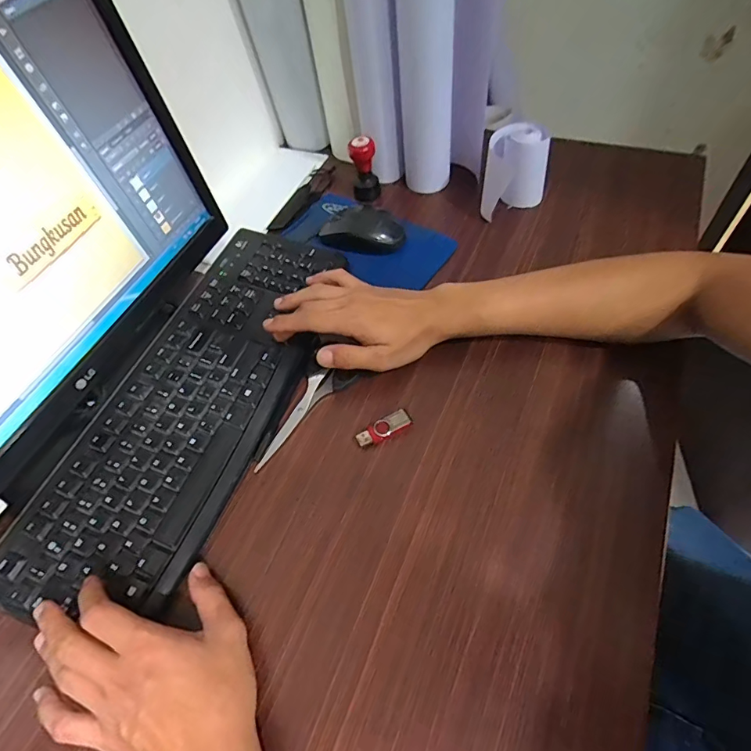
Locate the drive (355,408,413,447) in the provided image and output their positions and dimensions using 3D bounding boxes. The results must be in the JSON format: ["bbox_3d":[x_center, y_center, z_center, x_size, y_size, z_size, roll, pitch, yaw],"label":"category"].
[{"bbox_3d":[0.007,0.049,0.423,0.053,0.013,0.018,-23,62,-14],"label":"drive"}]

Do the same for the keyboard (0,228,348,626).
[{"bbox_3d":[-0.174,0.014,0.450,0.153,0.017,0.423,16,60,9],"label":"keyboard"}]

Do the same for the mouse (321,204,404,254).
[{"bbox_3d":[-0.016,-0.187,0.572,0.112,0.034,0.051,13,56,12],"label":"mouse"}]

